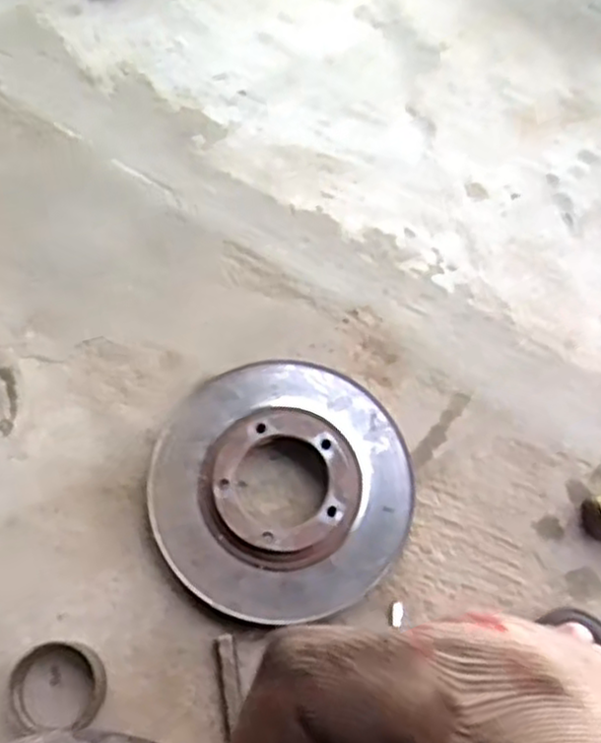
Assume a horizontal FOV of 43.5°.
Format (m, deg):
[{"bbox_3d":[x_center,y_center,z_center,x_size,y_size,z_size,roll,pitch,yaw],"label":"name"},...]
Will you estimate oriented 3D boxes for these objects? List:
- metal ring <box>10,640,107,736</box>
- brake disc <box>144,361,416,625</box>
[{"bbox_3d":[-0.209,0.273,0.656,0.081,0.035,0.072,-4,71,-4],"label":"metal ring"},{"bbox_3d":[-0.020,0.105,0.718,0.239,0.054,0.245,1,70,-2],"label":"brake disc"}]

